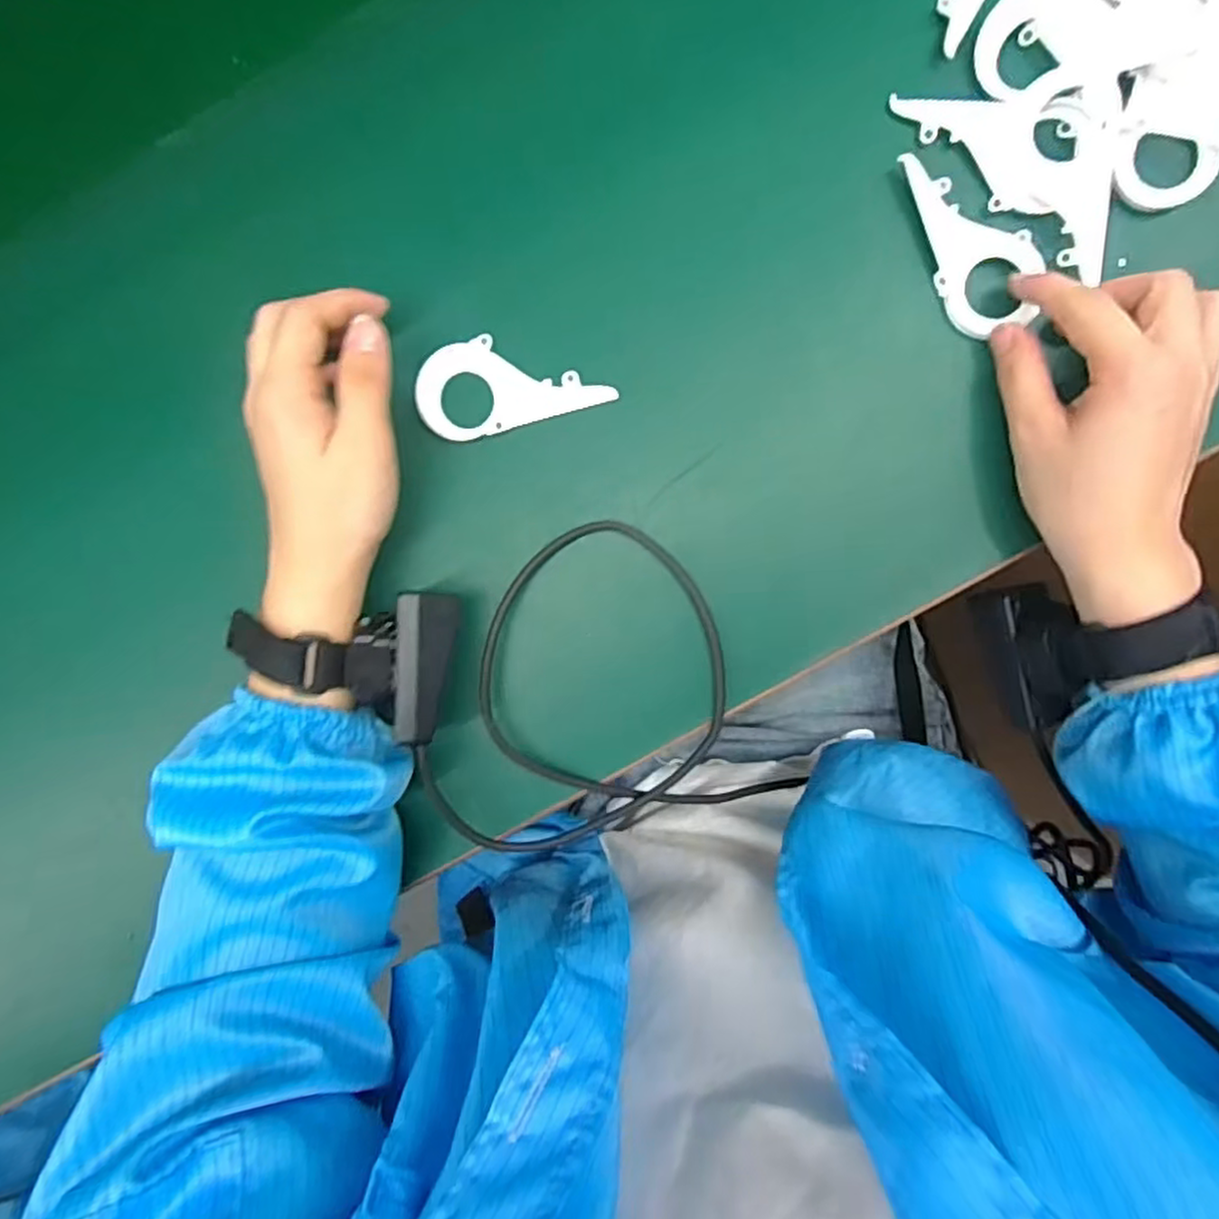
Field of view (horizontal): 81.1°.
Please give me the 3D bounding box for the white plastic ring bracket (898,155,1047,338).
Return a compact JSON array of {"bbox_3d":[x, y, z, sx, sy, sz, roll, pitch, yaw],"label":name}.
[{"bbox_3d":[0.172,-0.173,0.331,0.046,0.010,0.086,-19,91,5],"label":"white plastic ring bracket"}]

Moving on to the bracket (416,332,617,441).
[{"bbox_3d":[-0.047,-0.112,0.349,0.092,0.005,0.045,-13,92,-1],"label":"bracket"}]

